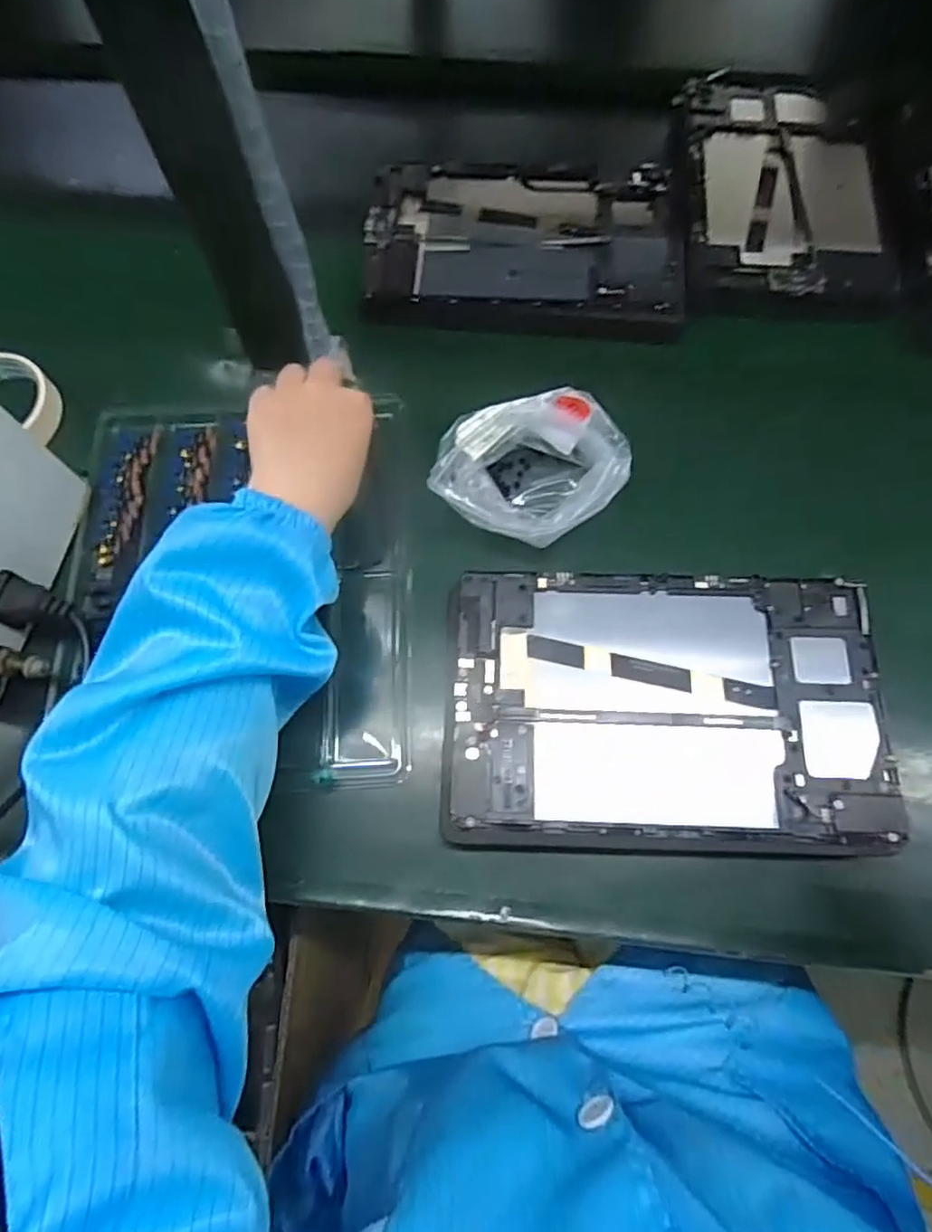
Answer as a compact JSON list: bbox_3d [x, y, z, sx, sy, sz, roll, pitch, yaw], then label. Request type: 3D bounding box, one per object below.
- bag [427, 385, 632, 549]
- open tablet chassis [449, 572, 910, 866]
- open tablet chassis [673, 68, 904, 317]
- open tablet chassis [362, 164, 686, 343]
[{"bbox_3d":[0.043,-0.092,0.414,0.118,0.055,0.095,1,69,2],"label":"bag"},{"bbox_3d":[0.112,0.051,0.362,0.243,0.009,0.156,1,72,2],"label":"open tablet chassis"},{"bbox_3d":[0.259,-0.346,0.517,0.163,0.021,0.273,3,70,3],"label":"open tablet chassis"},{"bbox_3d":[0.044,-0.288,0.493,0.239,0.005,0.170,6,70,4],"label":"open tablet chassis"}]

